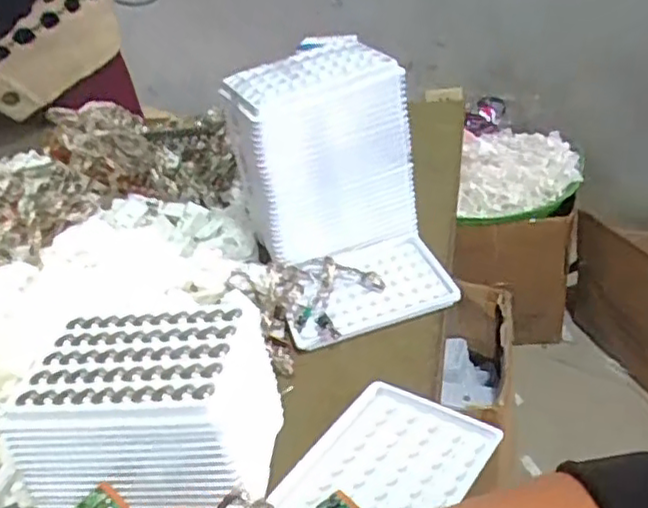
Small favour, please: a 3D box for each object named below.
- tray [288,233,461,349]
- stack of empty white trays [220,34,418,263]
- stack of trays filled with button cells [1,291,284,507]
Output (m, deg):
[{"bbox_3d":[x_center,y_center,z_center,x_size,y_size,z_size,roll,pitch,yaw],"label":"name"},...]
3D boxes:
[{"bbox_3d":[0.032,0.023,0.544,0.130,0.011,0.095,-18,34,-11],"label":"tray"},{"bbox_3d":[-0.002,-0.082,0.582,0.136,0.153,0.095,-20,34,-15],"label":"stack of empty white trays"},{"bbox_3d":[-0.100,0.094,0.401,0.144,0.076,0.110,-7,37,6],"label":"stack of trays filled with button cells"}]

